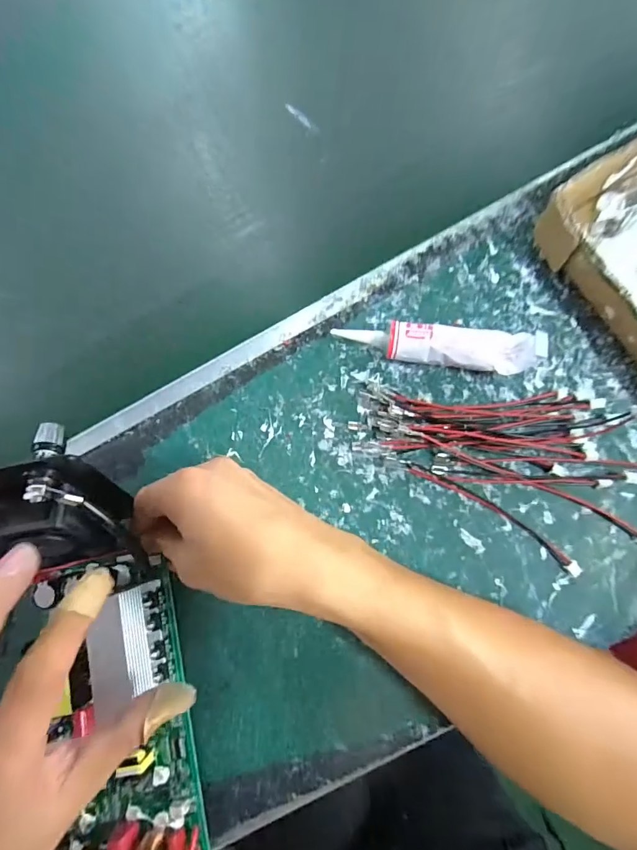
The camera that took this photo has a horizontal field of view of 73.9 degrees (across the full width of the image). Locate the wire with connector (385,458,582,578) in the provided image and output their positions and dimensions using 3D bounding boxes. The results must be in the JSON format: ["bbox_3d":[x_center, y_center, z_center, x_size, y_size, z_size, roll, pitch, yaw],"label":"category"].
[{"bbox_3d":[0.104,0.053,0.269,0.132,0.009,0.013,30,85,12],"label":"wire with connector"}]

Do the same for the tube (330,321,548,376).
[{"bbox_3d":[0.080,-0.052,0.282,0.133,0.024,0.030,6,80,8],"label":"tube"}]

